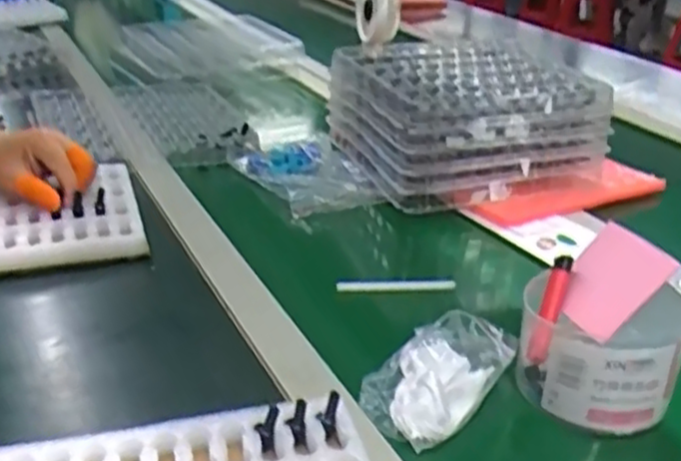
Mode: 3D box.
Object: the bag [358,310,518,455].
[{"bbox_3d":[0.070,0.102,0.545,0.077,0.033,0.124,23,33,35],"label":"bag"}]

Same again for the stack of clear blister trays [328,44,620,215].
[{"bbox_3d":[0.139,-0.131,0.919,0.253,0.135,0.264,-9,29,-22],"label":"stack of clear blister trays"}]

